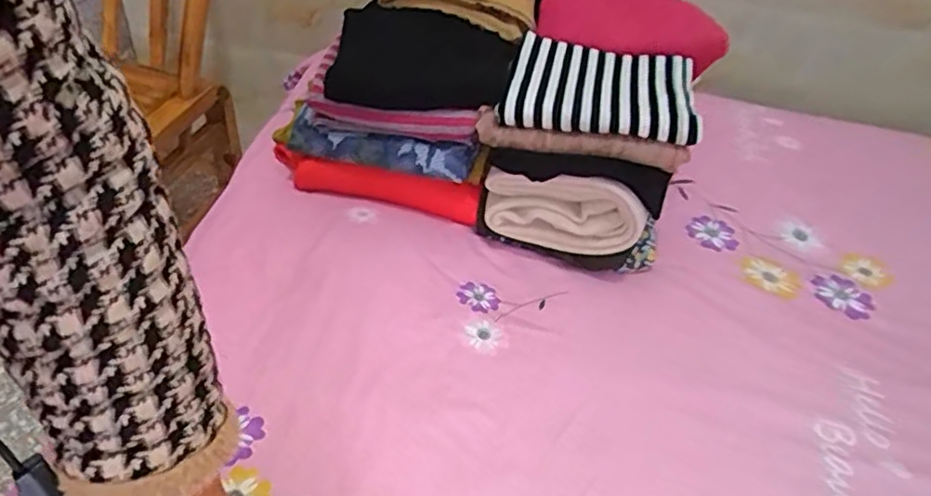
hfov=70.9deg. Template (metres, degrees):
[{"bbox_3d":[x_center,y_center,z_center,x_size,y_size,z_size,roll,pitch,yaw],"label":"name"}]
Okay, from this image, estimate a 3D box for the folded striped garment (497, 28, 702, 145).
[{"bbox_3d":[0.154,-0.182,0.733,0.208,0.057,0.151,16,47,6],"label":"folded striped garment"}]

